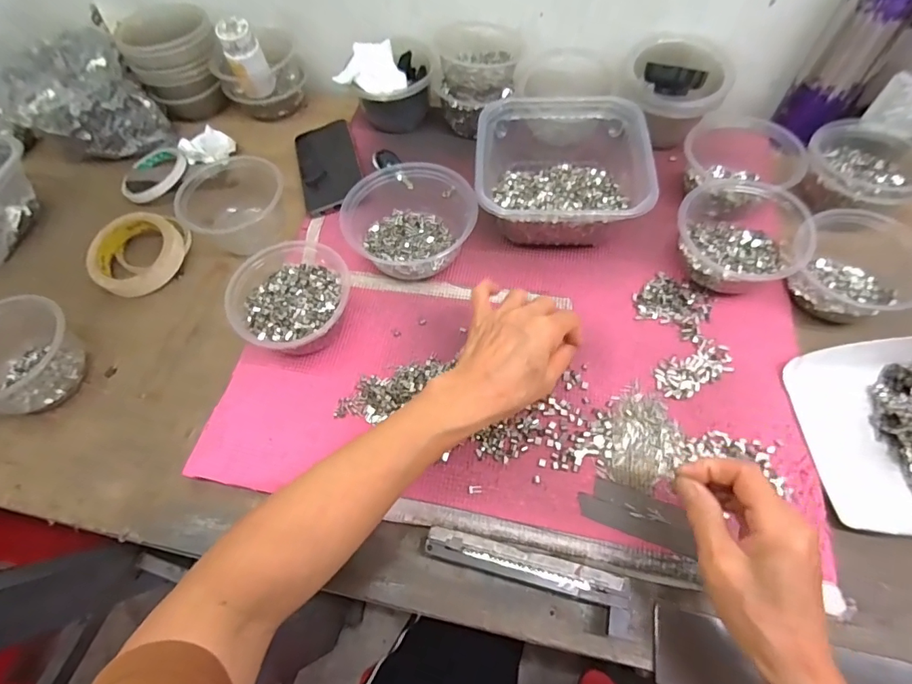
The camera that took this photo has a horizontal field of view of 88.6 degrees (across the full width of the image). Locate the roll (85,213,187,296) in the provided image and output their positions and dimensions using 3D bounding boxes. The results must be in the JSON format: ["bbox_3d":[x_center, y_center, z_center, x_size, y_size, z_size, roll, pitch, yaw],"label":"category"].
[{"bbox_3d":[-0.362,-0.102,0.528,0.093,0.030,0.093,-1,62,3],"label":"roll"}]

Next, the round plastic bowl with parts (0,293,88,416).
[{"bbox_3d":[-0.417,0.016,0.445,0.091,0.063,0.109,25,66,15],"label":"round plastic bowl with parts"}]

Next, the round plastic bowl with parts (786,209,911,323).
[{"bbox_3d":[0.385,-0.074,0.444,0.102,0.049,0.113,22,66,14],"label":"round plastic bowl with parts"}]

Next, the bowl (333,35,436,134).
[{"bbox_3d":[-0.085,-0.325,0.585,0.115,0.082,0.084,-12,62,-3],"label":"bowl"}]

